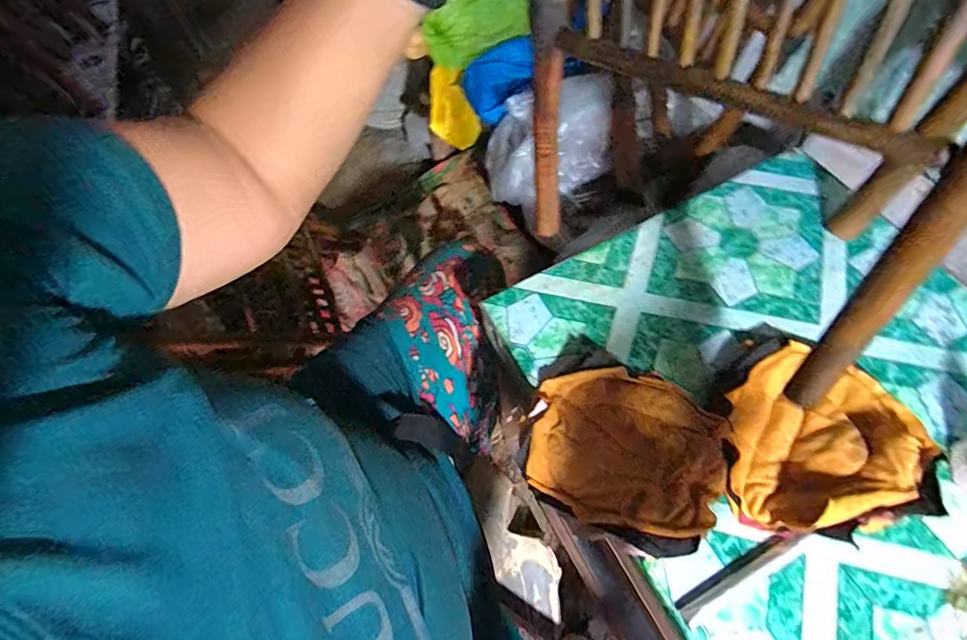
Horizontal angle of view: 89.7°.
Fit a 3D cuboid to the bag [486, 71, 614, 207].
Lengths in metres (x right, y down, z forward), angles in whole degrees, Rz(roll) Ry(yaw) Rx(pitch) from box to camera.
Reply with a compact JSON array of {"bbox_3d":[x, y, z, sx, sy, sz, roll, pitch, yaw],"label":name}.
[{"bbox_3d":[0.102,-0.260,0.713,0.189,0.123,0.145,-9,62,0],"label":"bag"}]

